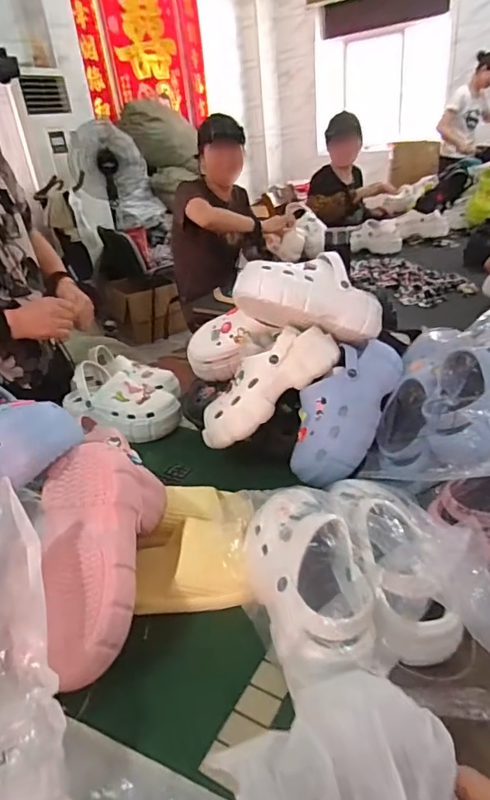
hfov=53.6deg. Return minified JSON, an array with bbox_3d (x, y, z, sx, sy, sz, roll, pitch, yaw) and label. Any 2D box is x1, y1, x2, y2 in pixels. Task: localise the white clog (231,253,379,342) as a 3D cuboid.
[{"bbox_3d":[0.112,-0.176,0.818,0.255,0.126,0.113,13,29,-3],"label":"white clog"}]

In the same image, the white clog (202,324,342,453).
[{"bbox_3d":[0.030,-0.025,0.819,0.275,0.081,0.087,-40,30,6],"label":"white clog"}]

